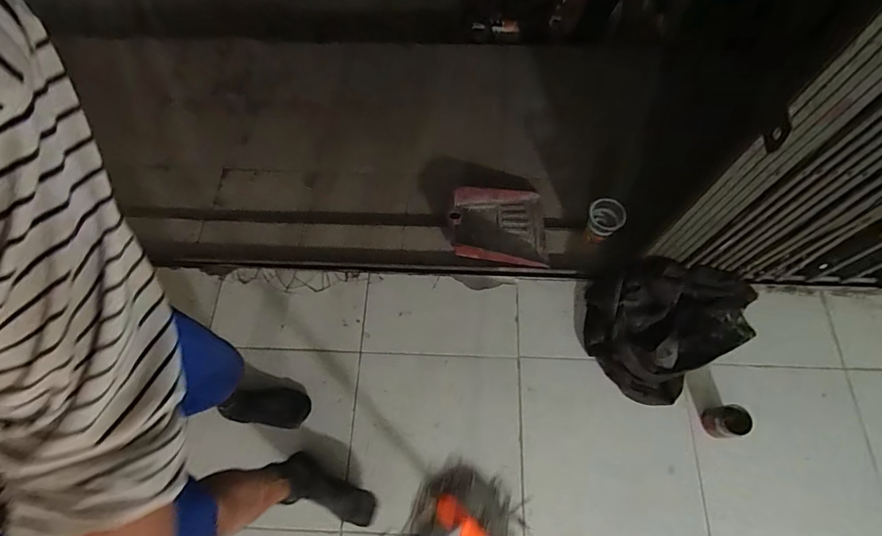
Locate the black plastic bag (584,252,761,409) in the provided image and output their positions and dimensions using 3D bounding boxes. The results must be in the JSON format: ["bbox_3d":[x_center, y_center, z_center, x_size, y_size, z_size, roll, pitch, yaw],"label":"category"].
[{"bbox_3d":[0.562,0.112,1.153,0.421,0.106,0.327,-34,70,-13],"label":"black plastic bag"}]

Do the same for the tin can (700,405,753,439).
[{"bbox_3d":[0.645,0.352,1.054,0.069,0.101,0.070,-6,66,-1],"label":"tin can"}]

